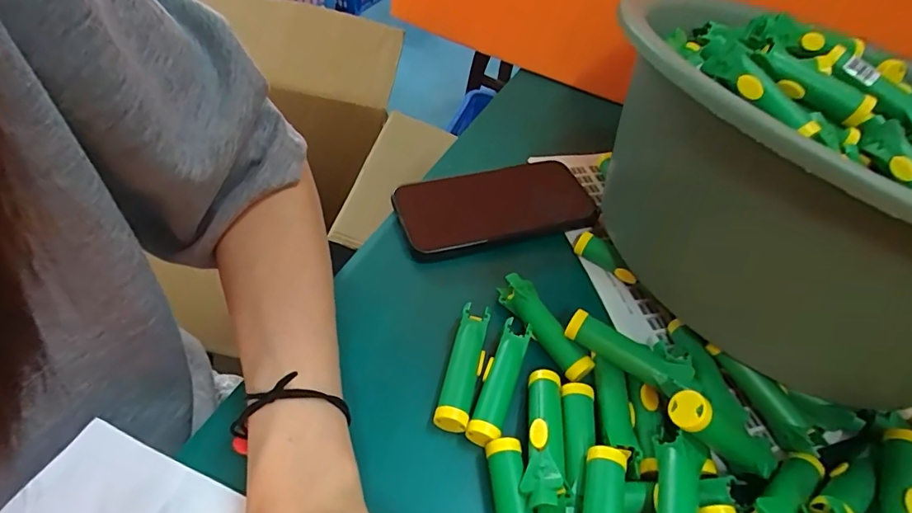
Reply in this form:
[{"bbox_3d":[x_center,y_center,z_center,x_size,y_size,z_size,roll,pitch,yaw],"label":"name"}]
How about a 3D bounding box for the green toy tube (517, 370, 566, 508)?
[{"bbox_3d":[0.049,0.097,0.267,0.020,0.015,0.075,10,34,5],"label":"green toy tube"}]

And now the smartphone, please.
[{"bbox_3d":[0.034,-0.043,0.402,0.163,0.014,0.077,-11,52,-18],"label":"smartphone"}]

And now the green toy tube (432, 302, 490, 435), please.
[{"bbox_3d":[0.005,0.066,0.298,0.019,0.015,0.076,15,48,4],"label":"green toy tube"}]

